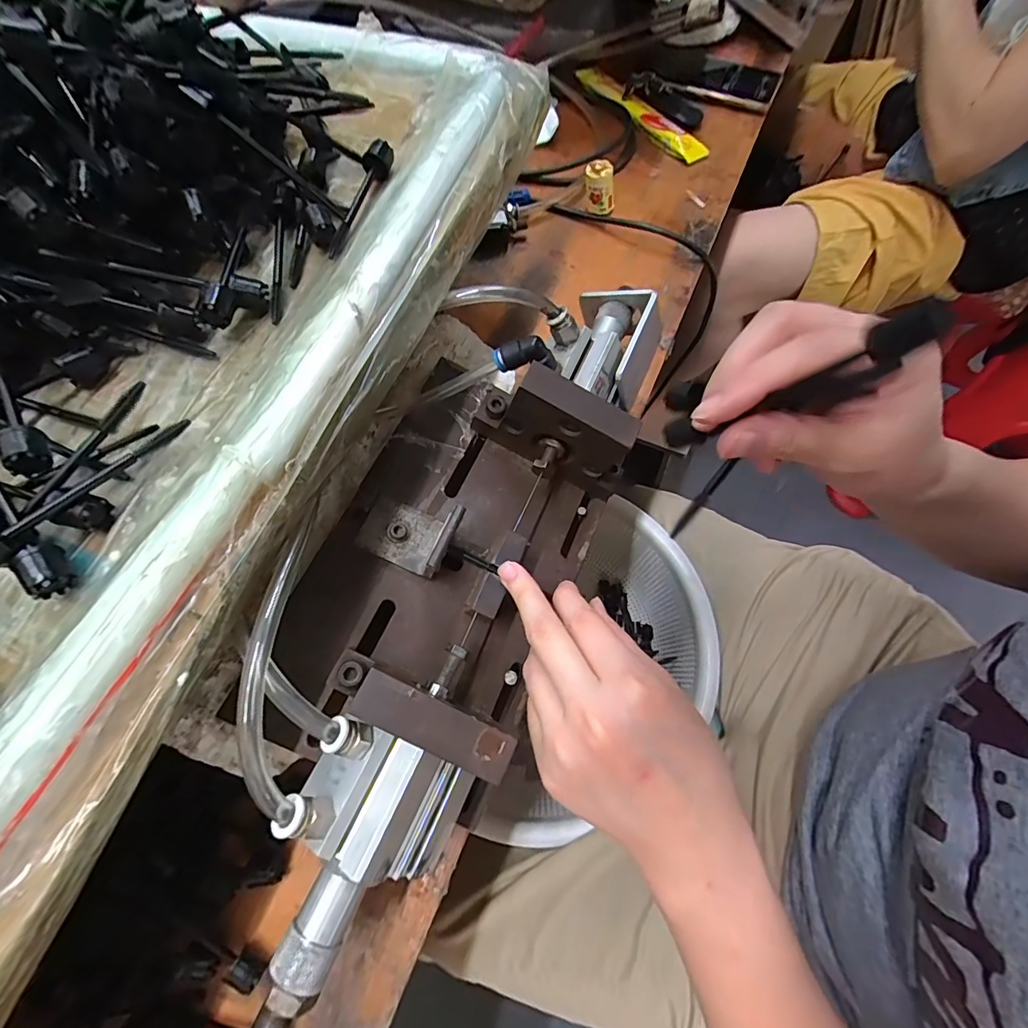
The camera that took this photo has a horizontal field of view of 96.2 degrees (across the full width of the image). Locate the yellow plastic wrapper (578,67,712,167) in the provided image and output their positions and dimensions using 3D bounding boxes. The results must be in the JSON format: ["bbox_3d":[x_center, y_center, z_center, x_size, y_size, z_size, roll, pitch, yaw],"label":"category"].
[{"bbox_3d":[0.144,-0.466,0.533,0.036,0.016,0.220,-30,69,-11],"label":"yellow plastic wrapper"}]

